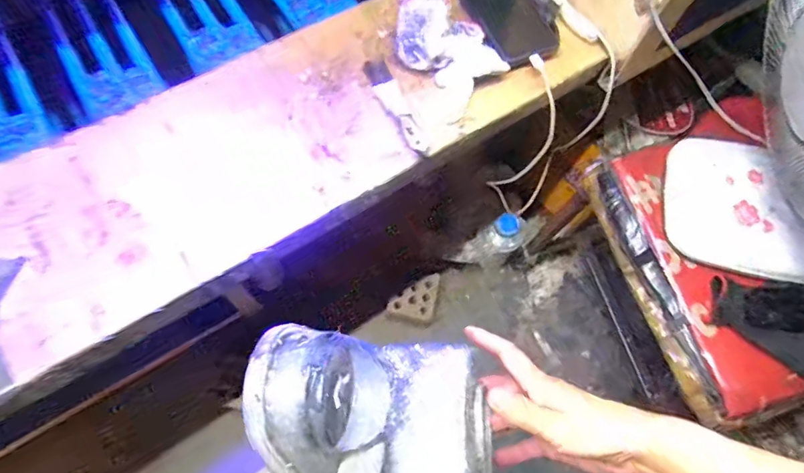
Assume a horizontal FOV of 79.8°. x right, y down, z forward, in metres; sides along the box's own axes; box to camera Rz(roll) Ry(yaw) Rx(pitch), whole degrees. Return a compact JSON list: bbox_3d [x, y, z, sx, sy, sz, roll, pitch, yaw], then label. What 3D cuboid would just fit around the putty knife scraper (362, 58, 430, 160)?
[{"bbox_3d":[-0.007,-0.152,0.556,0.027,0.011,0.147,-21,69,-11],"label":"putty knife scraper"}]

